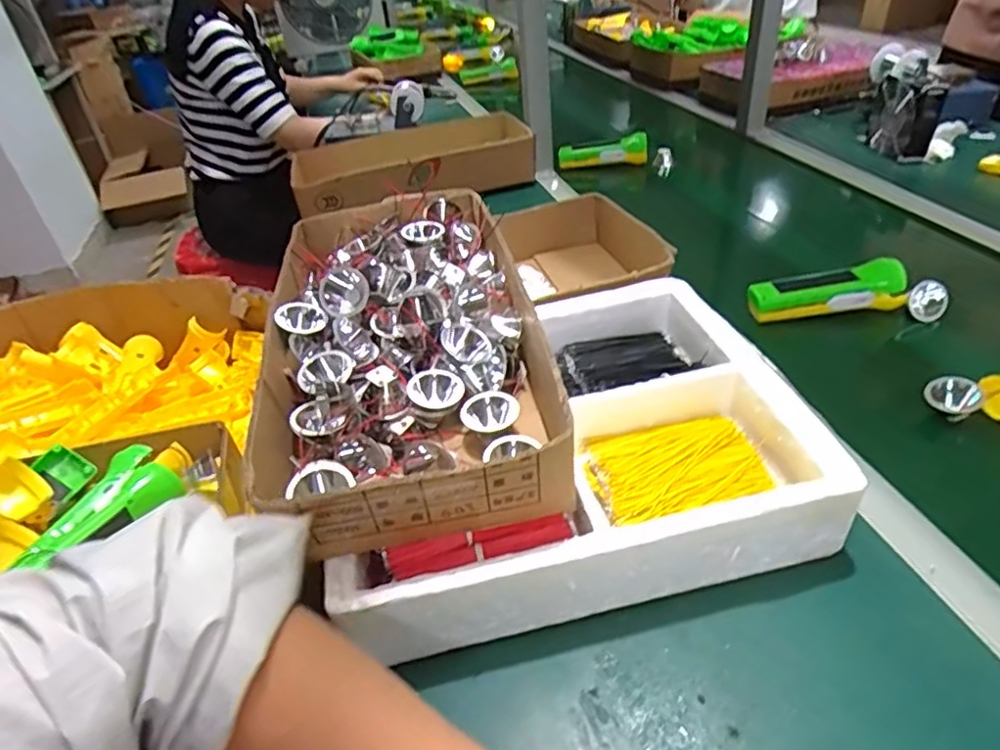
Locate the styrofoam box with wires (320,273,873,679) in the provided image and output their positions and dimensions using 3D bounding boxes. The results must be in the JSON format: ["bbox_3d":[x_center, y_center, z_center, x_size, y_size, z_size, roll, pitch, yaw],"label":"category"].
[{"bbox_3d":[0.051,0.056,0.560,0.373,0.083,0.304,-12,38,-6],"label":"styrofoam box with wires"}]

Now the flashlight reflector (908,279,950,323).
[{"bbox_3d":[0.496,-0.085,0.724,0.038,0.046,0.019,20,45,31],"label":"flashlight reflector"}]

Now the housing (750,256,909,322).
[{"bbox_3d":[0.384,-0.101,0.734,0.172,0.048,0.043,-5,38,2],"label":"housing"}]

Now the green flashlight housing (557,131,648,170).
[{"bbox_3d":[0.195,-0.424,1.190,0.166,0.053,0.035,-4,38,4],"label":"green flashlight housing"}]

